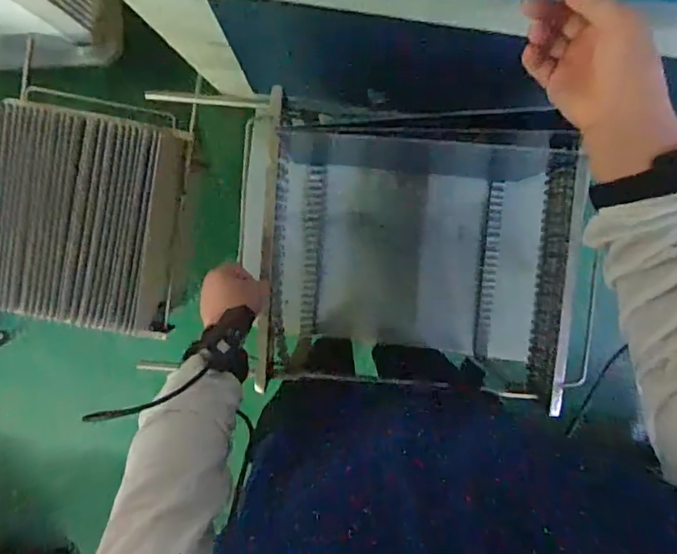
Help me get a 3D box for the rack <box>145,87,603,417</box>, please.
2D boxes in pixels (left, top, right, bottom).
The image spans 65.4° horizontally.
[{"bbox_3d":[0.118,-0.039,0.867,0.447,0.277,0.407,3,97,-1],"label":"rack"}]

